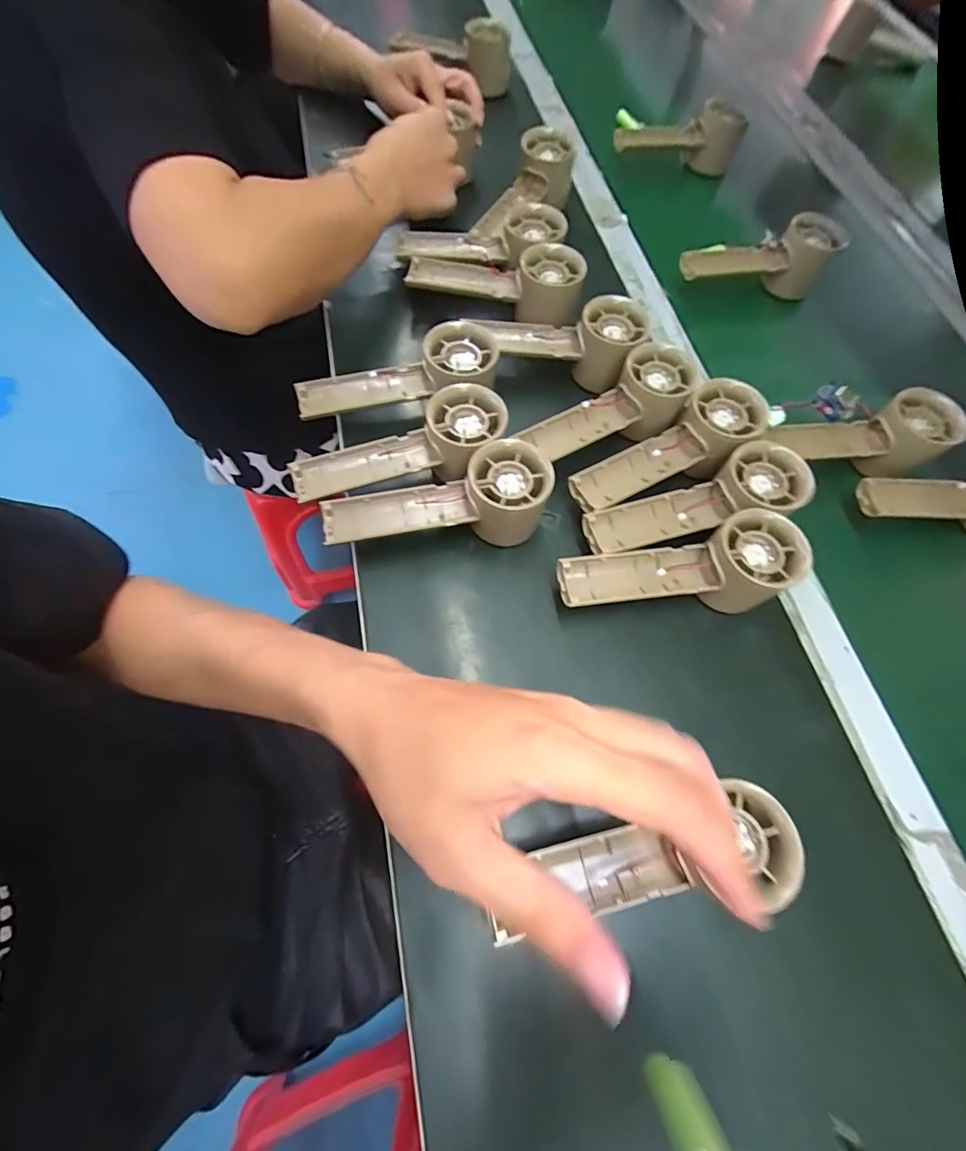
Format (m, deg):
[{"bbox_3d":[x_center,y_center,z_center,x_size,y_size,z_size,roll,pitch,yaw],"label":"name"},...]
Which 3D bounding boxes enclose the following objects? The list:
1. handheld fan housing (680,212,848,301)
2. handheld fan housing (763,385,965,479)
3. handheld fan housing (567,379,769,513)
[{"bbox_3d":[0.284,-0.312,0.478,0.166,0.064,0.054,-18,69,-10],"label":"handheld fan housing"},{"bbox_3d":[0.309,-0.109,0.375,0.140,0.046,0.053,-12,68,-8],"label":"handheld fan housing"},{"bbox_3d":[0.140,-0.093,0.342,0.149,0.033,0.054,-32,72,-16],"label":"handheld fan housing"}]

